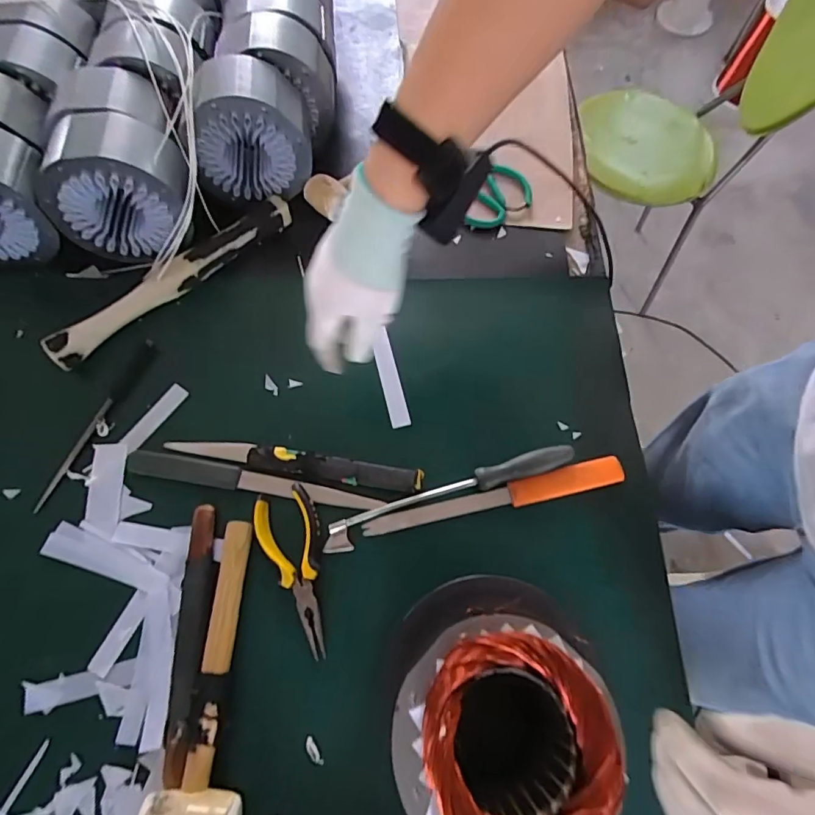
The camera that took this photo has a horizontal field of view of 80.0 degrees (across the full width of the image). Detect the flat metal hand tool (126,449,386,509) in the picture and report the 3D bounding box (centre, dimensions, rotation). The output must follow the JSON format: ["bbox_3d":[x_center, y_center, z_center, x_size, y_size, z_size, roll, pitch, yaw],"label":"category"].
[{"bbox_3d":[-0.161,0.077,0.503,0.261,0.010,0.024,10,69,3],"label":"flat metal hand tool"}]

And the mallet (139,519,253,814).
[{"bbox_3d":[-0.172,0.230,0.420,0.080,0.038,0.259,0,68,-1],"label":"mallet"}]

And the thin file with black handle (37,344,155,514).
[{"bbox_3d":[-0.338,0.013,0.526,0.018,0.016,0.204,22,70,8],"label":"thin file with black handle"}]

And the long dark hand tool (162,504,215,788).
[{"bbox_3d":[-0.195,0.203,0.440,0.026,0.023,0.223,-1,68,-1],"label":"long dark hand tool"}]

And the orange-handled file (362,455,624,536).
[{"bbox_3d":[0.089,0.092,0.488,0.263,0.014,0.028,-13,69,-6],"label":"orange-handled file"}]

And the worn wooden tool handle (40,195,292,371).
[{"bbox_3d":[-0.280,-0.162,0.588,0.319,0.033,0.043,-42,75,-16],"label":"worn wooden tool handle"}]

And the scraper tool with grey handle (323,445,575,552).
[{"bbox_3d":[0.041,0.085,0.486,0.259,0.027,0.028,-19,70,-8],"label":"scraper tool with grey handle"}]

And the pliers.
[{"bbox_3d":[-0.099,0.151,0.460,0.058,0.009,0.151,-24,71,-10],"label":"pliers"}]

